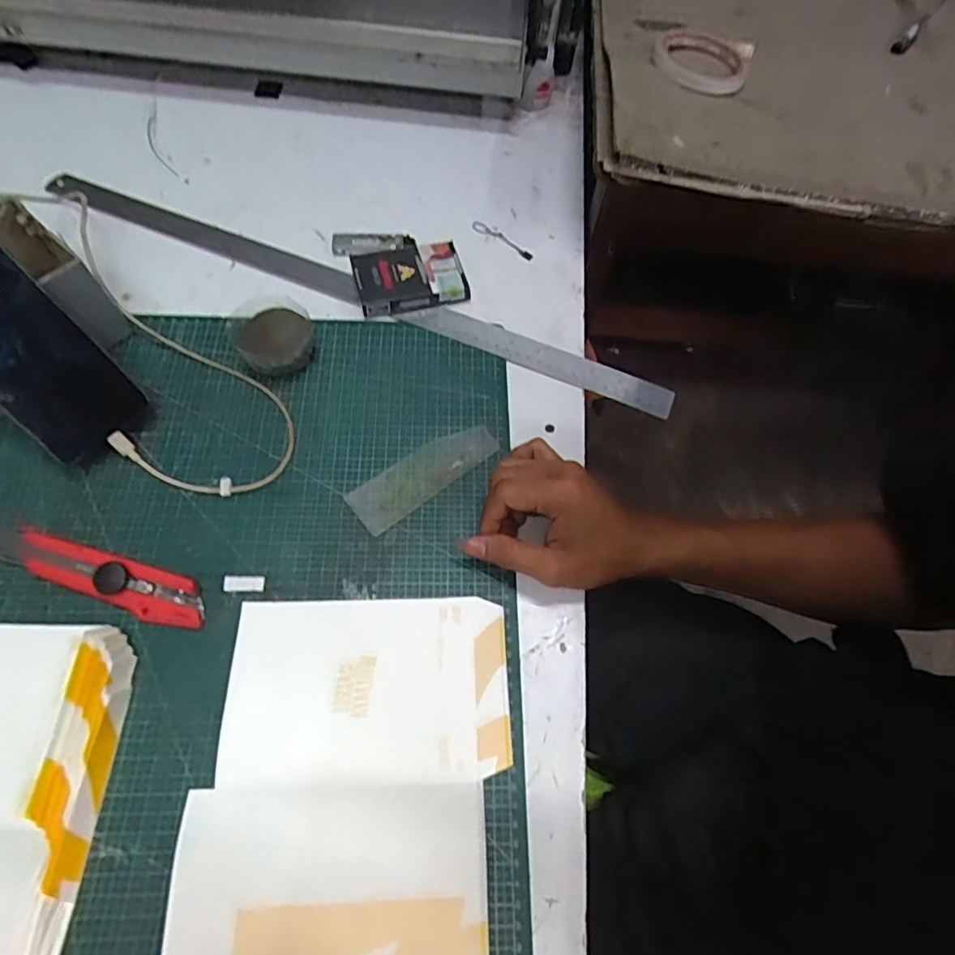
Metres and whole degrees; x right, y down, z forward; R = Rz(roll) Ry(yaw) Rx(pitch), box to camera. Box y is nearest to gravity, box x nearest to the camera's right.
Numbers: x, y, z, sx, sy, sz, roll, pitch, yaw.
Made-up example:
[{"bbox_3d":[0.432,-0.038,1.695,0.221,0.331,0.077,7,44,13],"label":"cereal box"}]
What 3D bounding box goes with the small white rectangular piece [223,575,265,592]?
[{"bbox_3d":[-0.162,0.073,0.391,0.028,0.004,0.011,1,64,-1],"label":"small white rectangular piece"}]

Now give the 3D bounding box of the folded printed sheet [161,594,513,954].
[{"bbox_3d":[-0.077,0.242,0.313,0.177,0.007,0.347,3,64,0],"label":"folded printed sheet"}]

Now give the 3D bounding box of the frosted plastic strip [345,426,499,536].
[{"bbox_3d":[-0.039,-0.003,0.433,0.120,0.004,0.039,-34,70,-17],"label":"frosted plastic strip"}]

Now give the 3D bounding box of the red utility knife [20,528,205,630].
[{"bbox_3d":[-0.246,0.067,0.380,0.134,0.018,0.032,17,65,6],"label":"red utility knife"}]

